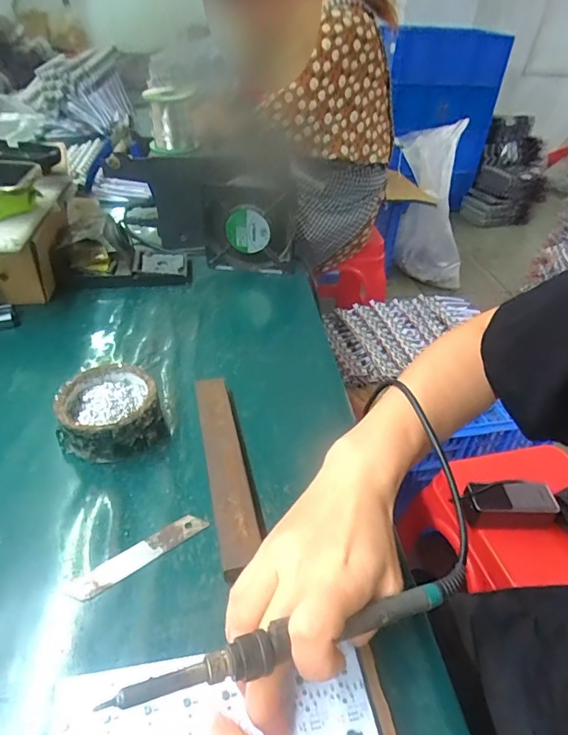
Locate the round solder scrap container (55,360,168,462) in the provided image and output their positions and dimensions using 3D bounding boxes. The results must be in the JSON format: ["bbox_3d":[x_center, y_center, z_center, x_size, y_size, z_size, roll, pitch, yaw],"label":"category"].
[{"bbox_3d":[-0.153,0.041,0.417,0.083,0.044,0.080,2,38,-2],"label":"round solder scrap container"}]

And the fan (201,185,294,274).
[{"bbox_3d":[-0.047,-0.180,0.637,0.118,0.118,0.031,3,38,-1],"label":"fan"}]

